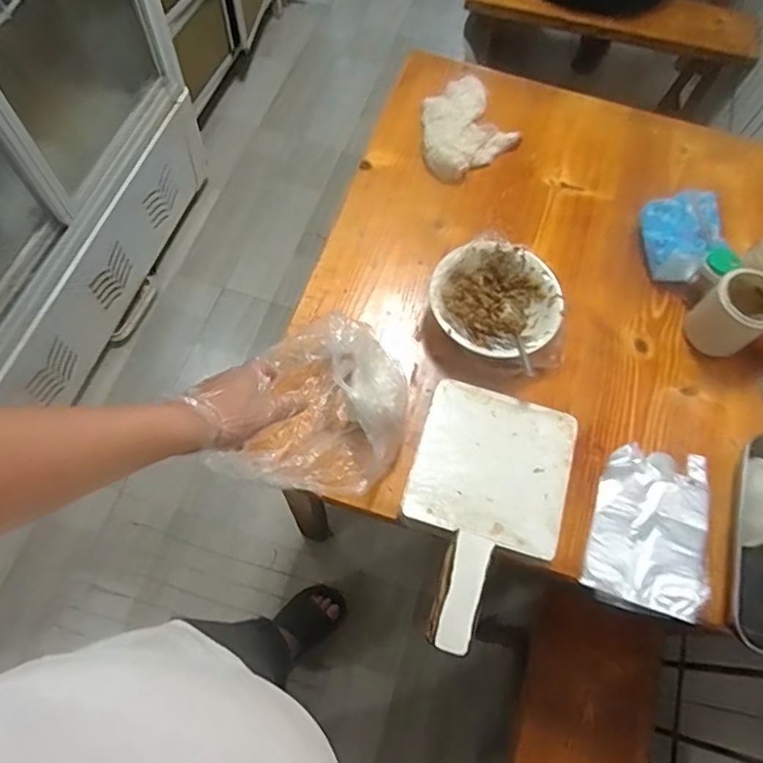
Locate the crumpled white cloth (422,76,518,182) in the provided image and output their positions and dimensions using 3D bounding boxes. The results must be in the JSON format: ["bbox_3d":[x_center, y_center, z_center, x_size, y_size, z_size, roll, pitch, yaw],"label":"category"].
[{"bbox_3d":[0.128,-0.406,0.916,0.187,0.028,0.147,-37,74,-17],"label":"crumpled white cloth"}]

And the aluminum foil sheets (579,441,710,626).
[{"bbox_3d":[0.322,0.173,0.683,0.132,0.013,0.196,19,67,5],"label":"aluminum foil sheets"}]

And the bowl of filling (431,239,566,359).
[{"bbox_3d":[0.151,-0.102,0.768,0.165,0.057,0.163,1,67,-3],"label":"bowl of filling"}]

